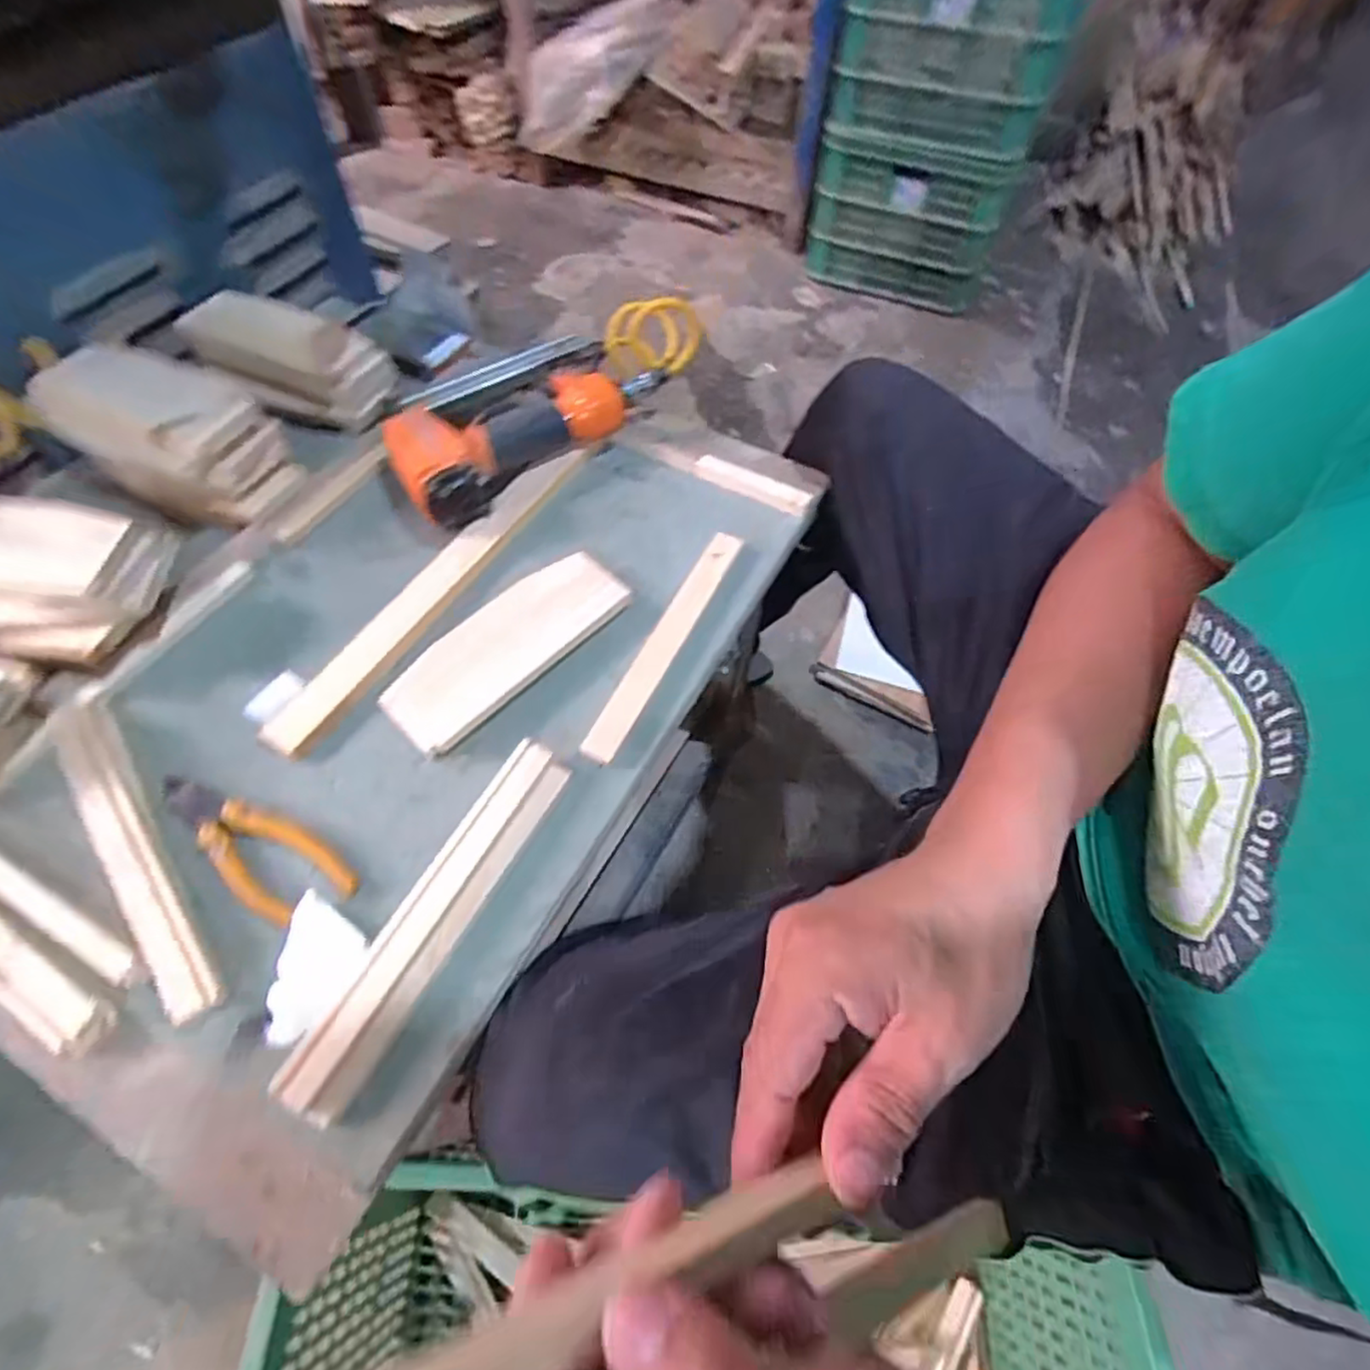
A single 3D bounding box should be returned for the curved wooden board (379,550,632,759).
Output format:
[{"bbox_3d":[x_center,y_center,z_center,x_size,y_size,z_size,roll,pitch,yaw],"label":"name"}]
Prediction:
[{"bbox_3d":[-0.133,-0.031,0.502,0.188,0.019,0.069,-39,69,-23],"label":"curved wooden board"}]

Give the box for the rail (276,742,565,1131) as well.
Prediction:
[{"bbox_3d":[-0.148,0.134,0.401,0.037,0.019,0.227,26,61,12],"label":"rail"}]

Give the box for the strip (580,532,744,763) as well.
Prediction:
[{"bbox_3d":[-0.012,-0.038,0.512,0.023,0.006,0.223,30,64,0],"label":"strip"}]

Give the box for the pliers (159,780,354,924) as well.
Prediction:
[{"bbox_3d":[-0.278,0.099,0.423,0.150,0.014,0.051,31,62,14],"label":"pliers"}]

